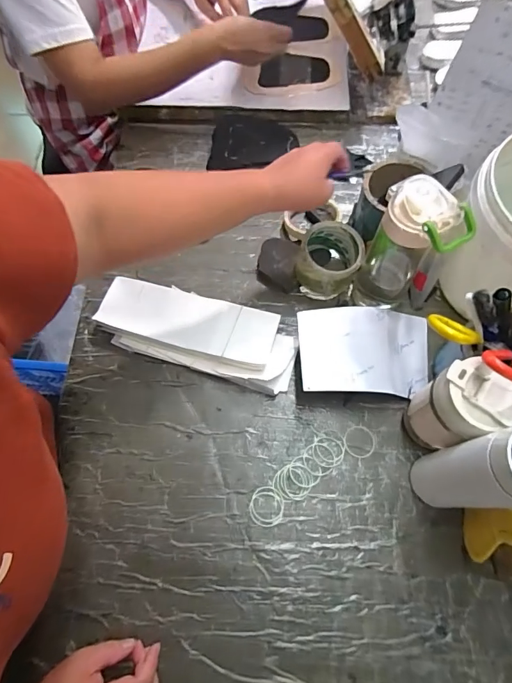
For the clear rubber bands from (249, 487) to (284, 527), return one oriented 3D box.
[{"bbox_3d":[0.014,0.210,0.507,0.043,0.004,0.046,-1,67,1],"label":"clear rubber bands"}]

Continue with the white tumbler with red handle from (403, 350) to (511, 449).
[{"bbox_3d":[0.233,0.073,0.457,0.076,0.197,0.072,-1,67,1],"label":"white tumbler with red handle"}]

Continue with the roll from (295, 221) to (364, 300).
[{"bbox_3d":[0.111,-0.121,0.607,0.086,0.074,0.093,-1,67,1],"label":"roll"}]

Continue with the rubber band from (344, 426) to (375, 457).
[{"bbox_3d":[0.139,0.135,0.538,0.041,0.004,0.041,-1,67,1],"label":"rubber band"}]

